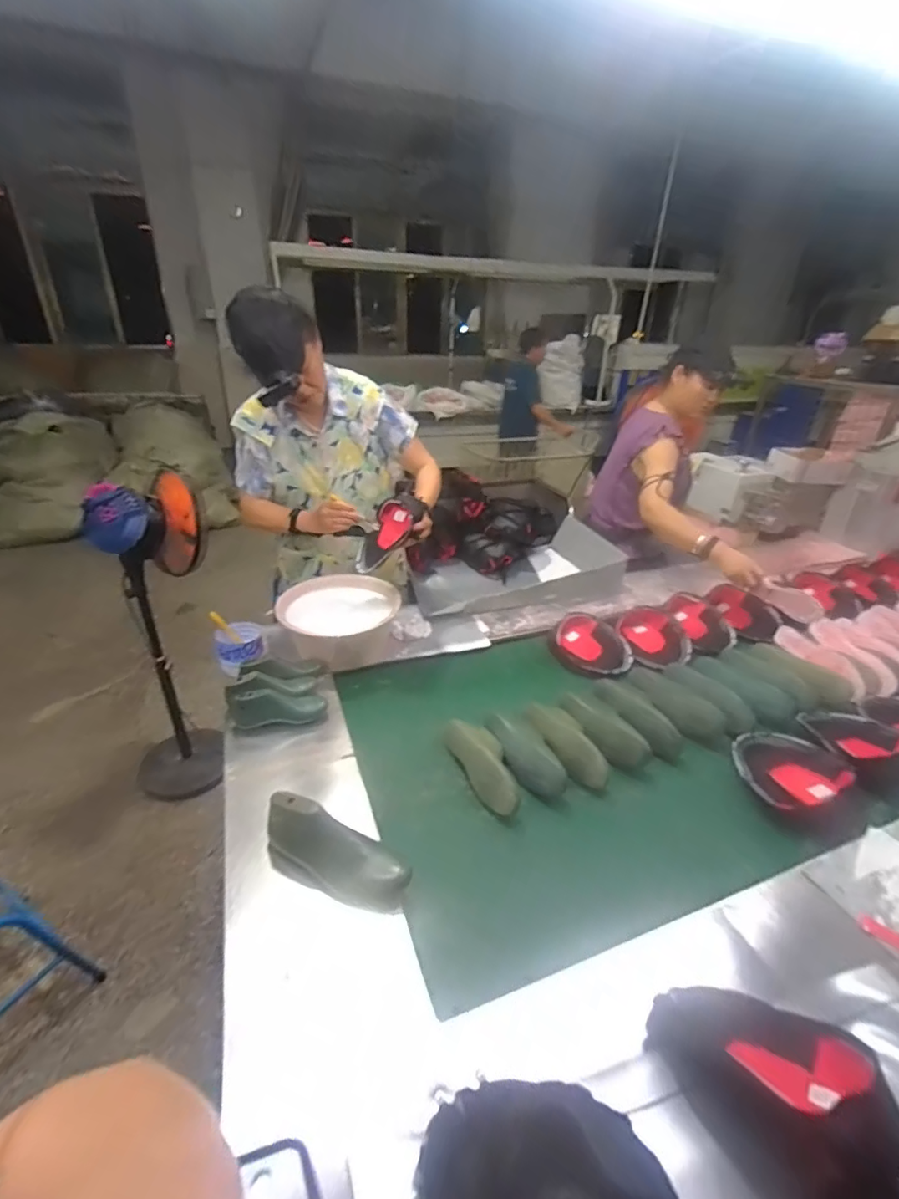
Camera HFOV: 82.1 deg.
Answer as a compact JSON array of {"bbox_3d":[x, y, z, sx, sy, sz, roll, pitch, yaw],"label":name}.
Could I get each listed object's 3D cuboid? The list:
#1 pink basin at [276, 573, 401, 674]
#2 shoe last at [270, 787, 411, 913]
[{"bbox_3d":[-0.289,0.045,1.382,0.289,0.123,0.289,1,28,-1],"label":"pink basin"},{"bbox_3d":[-0.183,0.387,0.783,0.243,0.107,0.071,11,29,18],"label":"shoe last"}]

